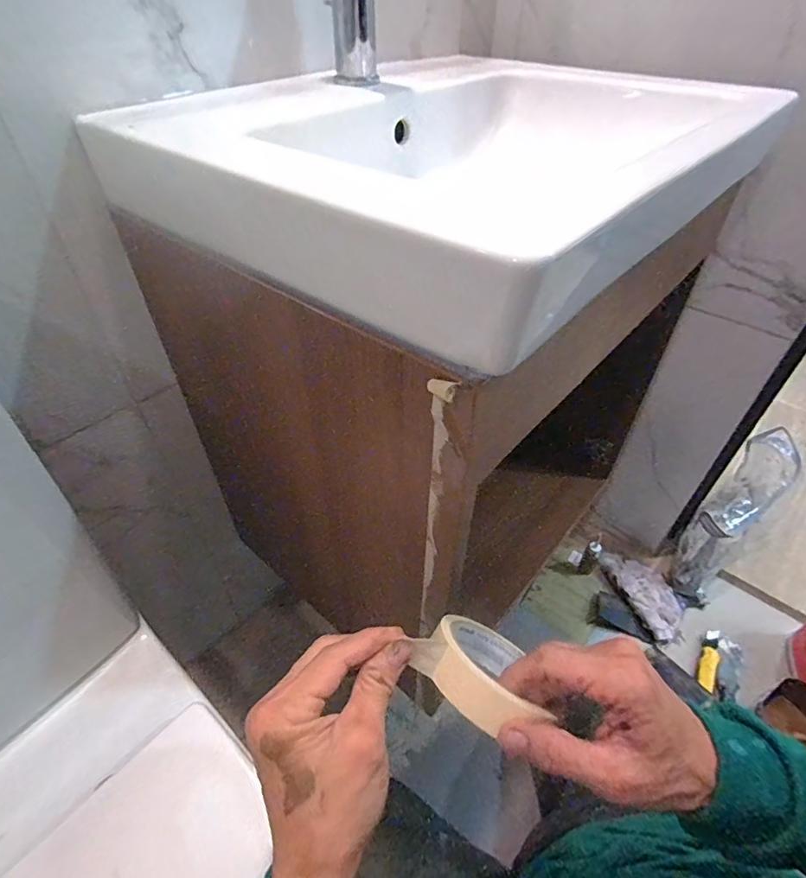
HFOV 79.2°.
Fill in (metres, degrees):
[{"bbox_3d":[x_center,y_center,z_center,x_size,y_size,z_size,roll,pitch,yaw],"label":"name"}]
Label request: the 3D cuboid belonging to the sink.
[{"bbox_3d":[0.056,-0.260,0.501,0.428,0.163,0.530,32,52,28],"label":"sink"}]

